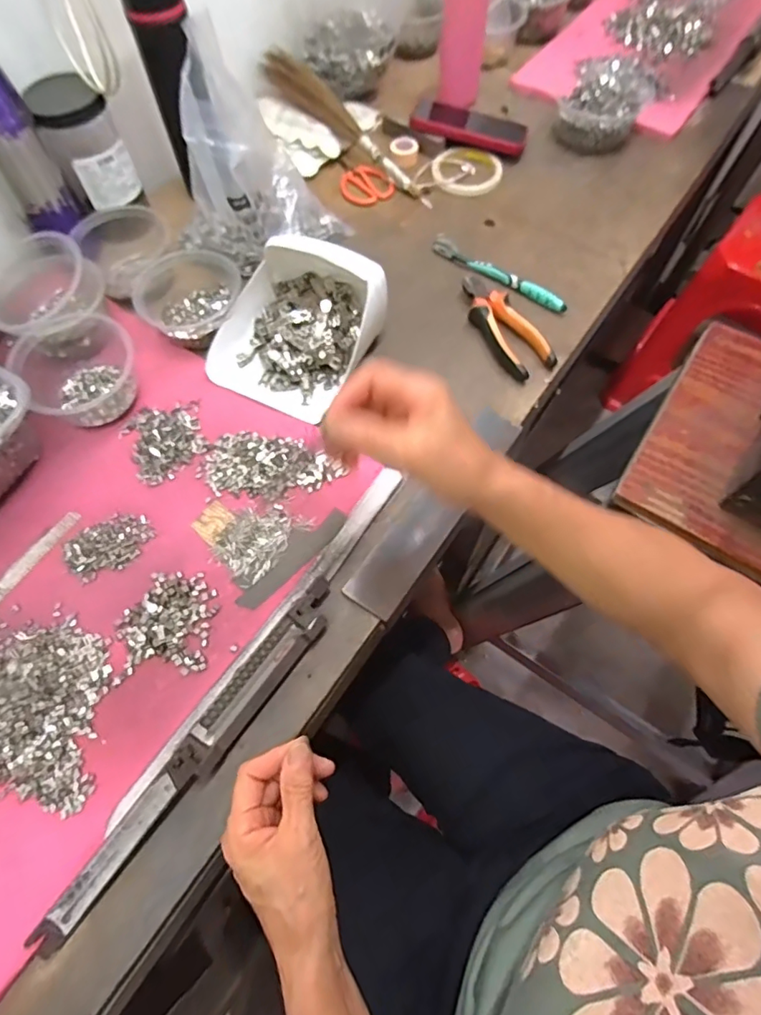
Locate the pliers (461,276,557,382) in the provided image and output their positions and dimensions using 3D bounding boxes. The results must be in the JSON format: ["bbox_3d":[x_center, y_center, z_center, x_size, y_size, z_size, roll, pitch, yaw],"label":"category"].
[{"bbox_3d":[0.140,-0.211,0.595,0.056,0.018,0.148,-22,68,-11],"label":"pliers"}]

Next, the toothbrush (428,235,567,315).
[{"bbox_3d":[0.142,-0.287,0.639,0.192,0.019,0.022,39,70,16],"label":"toothbrush"}]

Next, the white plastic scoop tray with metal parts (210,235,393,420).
[{"bbox_3d":[-0.087,-0.199,0.550,0.159,0.078,0.171,24,67,10],"label":"white plastic scoop tray with metal parts"}]

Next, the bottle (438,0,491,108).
[{"bbox_3d":[0.120,-0.701,0.722,0.066,0.193,0.051,-11,66,-6],"label":"bottle"}]

